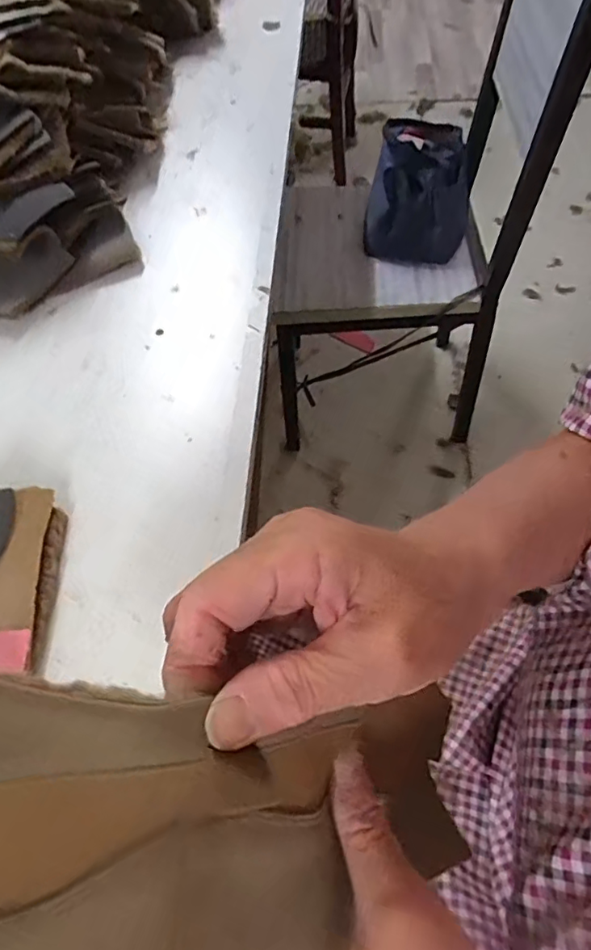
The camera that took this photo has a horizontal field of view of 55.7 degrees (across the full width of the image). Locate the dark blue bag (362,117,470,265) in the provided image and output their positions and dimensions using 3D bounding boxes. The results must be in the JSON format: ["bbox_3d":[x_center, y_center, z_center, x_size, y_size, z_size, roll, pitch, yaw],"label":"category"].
[{"bbox_3d":[0.227,-0.514,1.036,0.186,0.202,0.168,2,57,5],"label":"dark blue bag"}]

